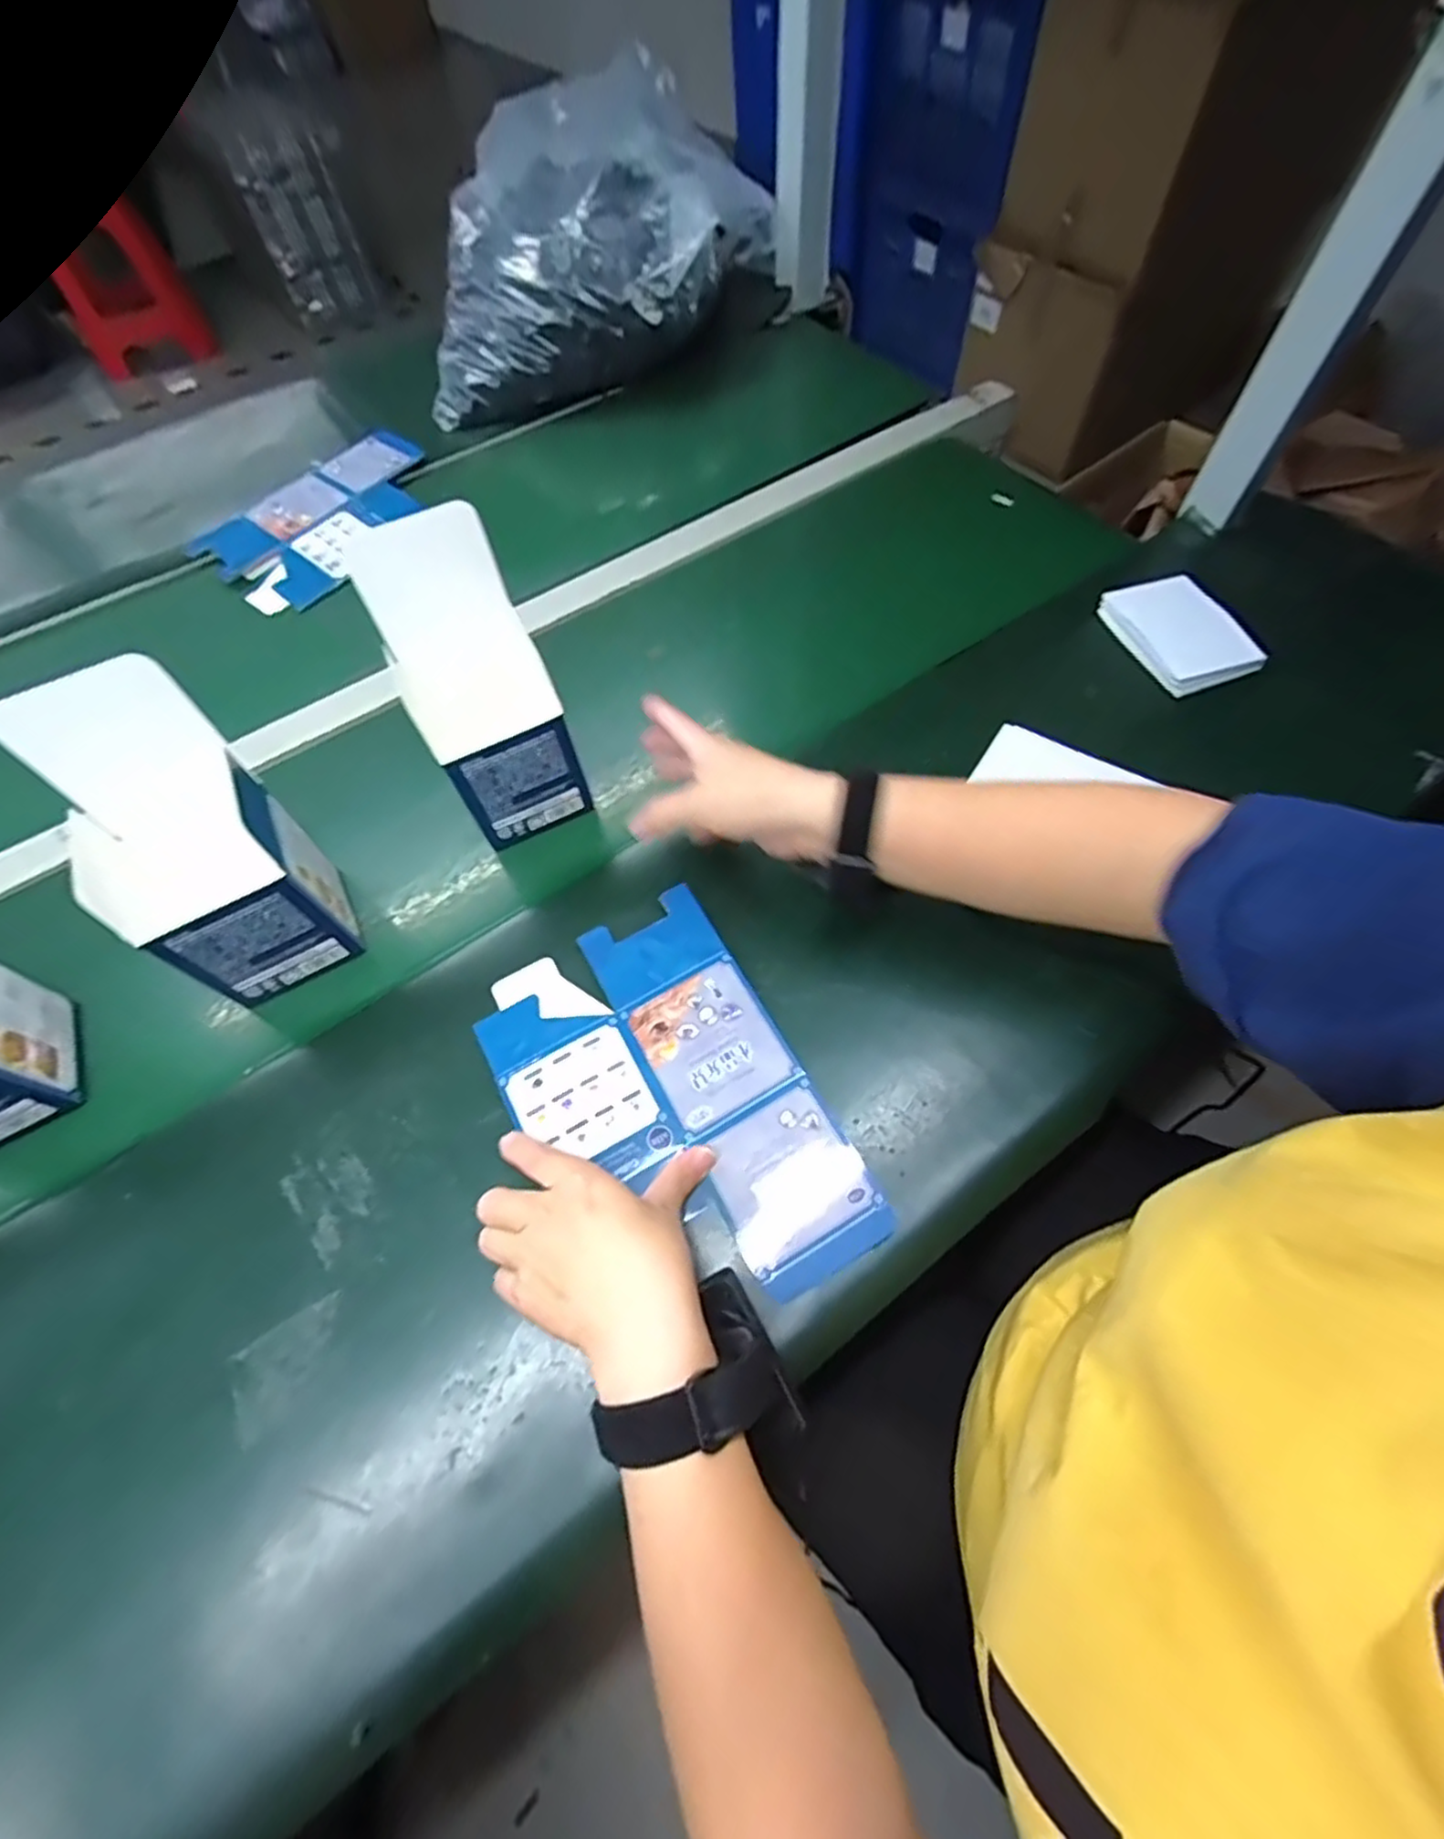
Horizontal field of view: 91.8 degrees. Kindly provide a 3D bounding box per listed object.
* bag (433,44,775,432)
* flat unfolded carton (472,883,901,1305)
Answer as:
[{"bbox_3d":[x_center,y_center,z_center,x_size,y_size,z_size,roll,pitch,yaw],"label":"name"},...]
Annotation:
[{"bbox_3d":[-0.124,-0.717,0.756,0.303,0.171,0.379,8,66,13],"label":"bag"},{"bbox_3d":[-0.031,0.107,0.403,0.153,0.017,0.234,-28,65,-12],"label":"flat unfolded carton"}]

